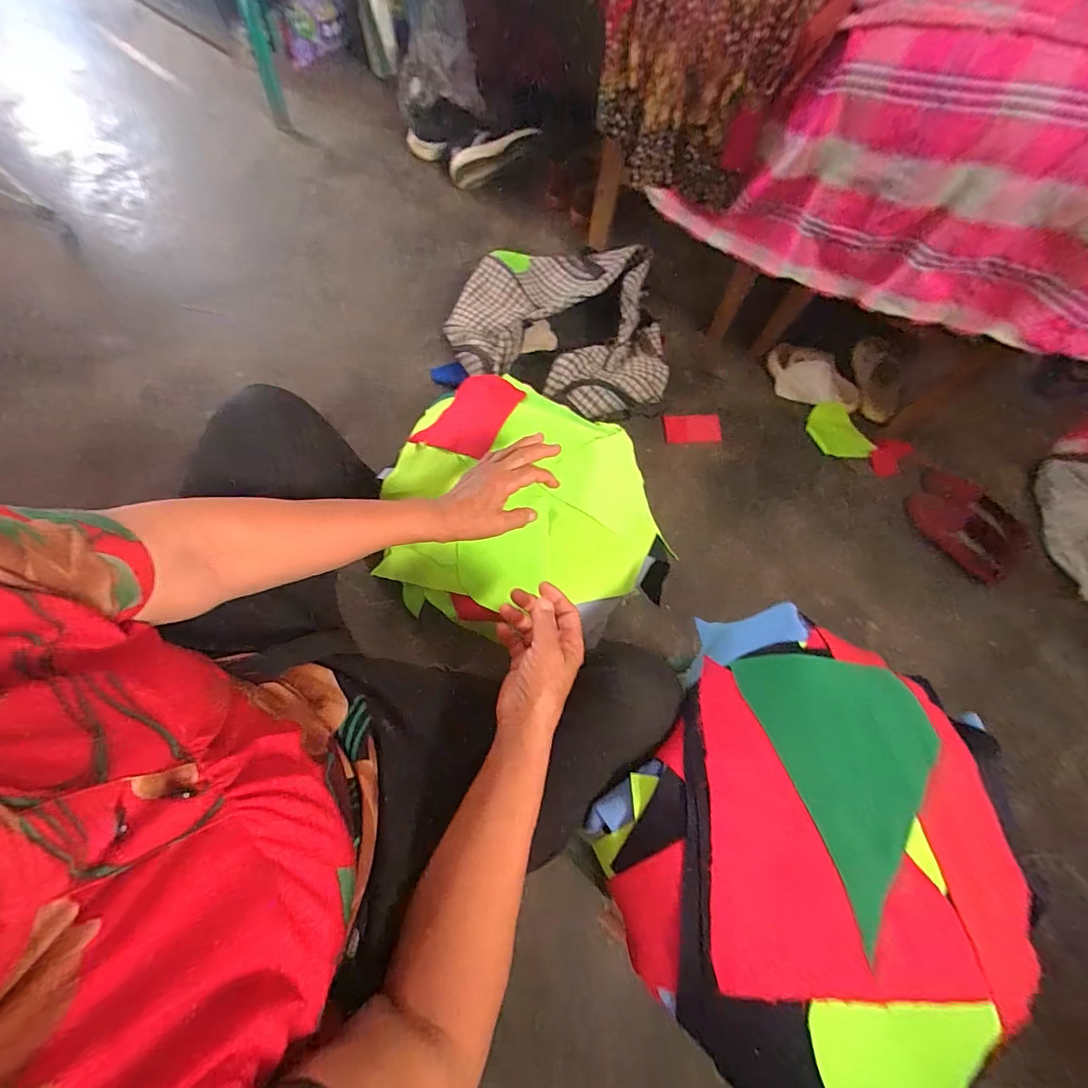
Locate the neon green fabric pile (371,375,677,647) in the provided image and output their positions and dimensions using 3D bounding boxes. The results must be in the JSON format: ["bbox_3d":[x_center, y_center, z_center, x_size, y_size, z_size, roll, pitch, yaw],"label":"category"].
[{"bbox_3d":[-0.017,-0.038,0.619,0.379,0.089,0.328,25,75,5],"label":"neon green fabric pile"}]

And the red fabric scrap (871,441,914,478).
[{"bbox_3d":[0.780,-0.199,1.072,0.067,0.005,0.115,39,73,9],"label":"red fabric scrap"}]

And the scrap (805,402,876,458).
[{"bbox_3d":[0.683,-0.256,1.100,0.115,0.018,0.153,-31,76,-13],"label":"scrap"}]

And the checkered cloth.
[{"bbox_3d":[0.023,-0.483,1.051,0.455,0.115,0.450,-12,73,-8],"label":"checkered cloth"}]

